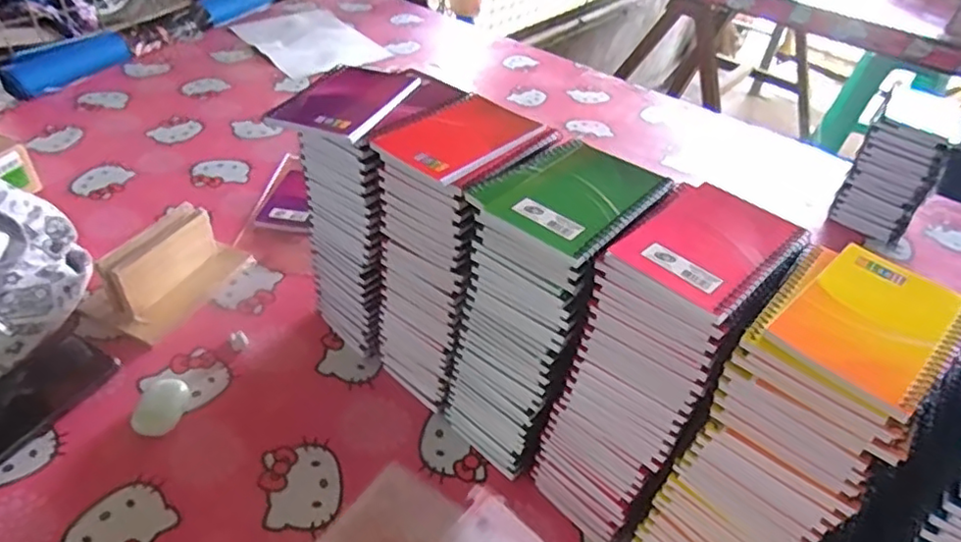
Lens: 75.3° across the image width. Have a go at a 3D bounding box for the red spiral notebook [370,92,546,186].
[{"bbox_3d":[-0.018,-0.117,0.526,0.096,0.014,0.125,32,48,27],"label":"red spiral notebook"}]

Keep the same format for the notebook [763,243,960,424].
[{"bbox_3d":[0.239,0.030,0.376,0.126,0.008,0.084,-30,52,-34],"label":"notebook"}]

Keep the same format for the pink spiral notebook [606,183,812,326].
[{"bbox_3d":[0.158,-0.018,0.423,0.086,0.008,0.127,35,49,29],"label":"pink spiral notebook"}]

